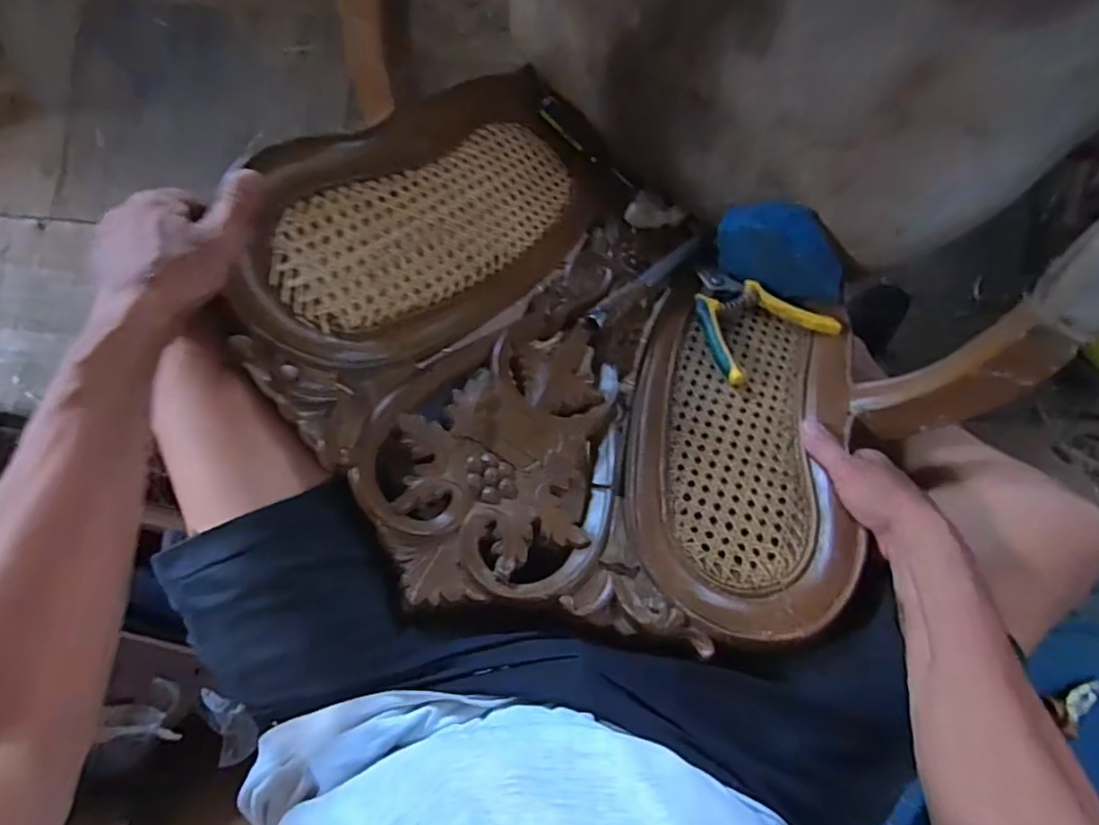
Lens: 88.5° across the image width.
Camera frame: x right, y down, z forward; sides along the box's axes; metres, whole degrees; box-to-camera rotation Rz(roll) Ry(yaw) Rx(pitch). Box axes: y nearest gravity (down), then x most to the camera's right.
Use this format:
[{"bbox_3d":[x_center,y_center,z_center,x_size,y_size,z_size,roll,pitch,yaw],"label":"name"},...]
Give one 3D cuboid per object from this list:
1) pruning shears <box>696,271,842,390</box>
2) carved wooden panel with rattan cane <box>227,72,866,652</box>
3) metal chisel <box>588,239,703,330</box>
[{"bbox_3d":[0.213,-0.108,0.613,0.140,0.020,0.140,-24,59,-13],"label":"pruning shears"},{"bbox_3d":[0.036,-0.060,0.517,0.542,0.094,0.465,43,60,4],"label":"carved wooden panel with rattan cane"},{"bbox_3d":[0.106,-0.144,0.614,0.018,0.026,0.196,48,57,3],"label":"metal chisel"}]

